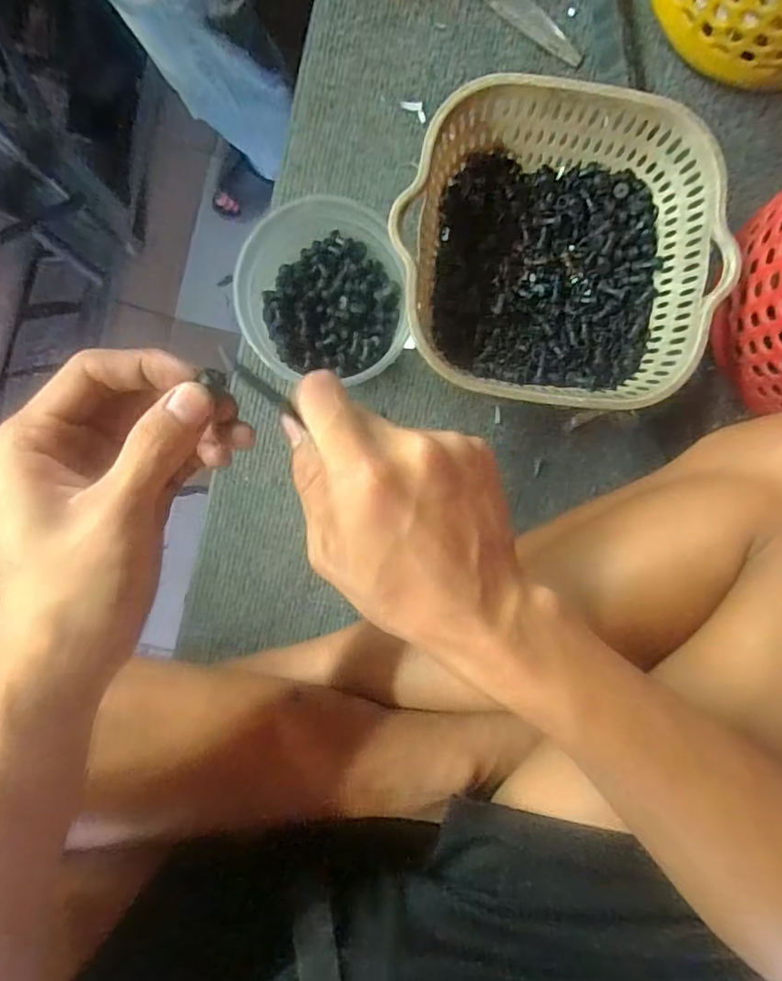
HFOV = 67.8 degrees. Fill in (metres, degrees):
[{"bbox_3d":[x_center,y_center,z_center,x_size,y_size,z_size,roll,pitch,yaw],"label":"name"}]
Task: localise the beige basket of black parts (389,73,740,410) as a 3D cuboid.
[{"bbox_3d":[0.108,-0.154,0.400,0.201,0.080,0.192,11,92,-3],"label":"beige basket of black parts"}]

